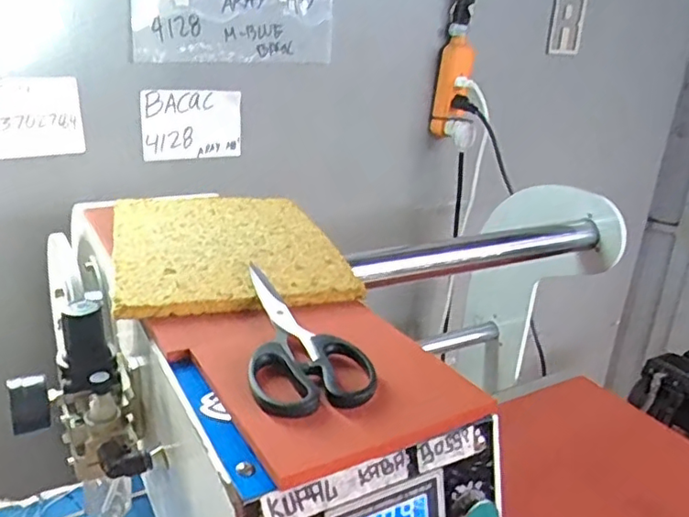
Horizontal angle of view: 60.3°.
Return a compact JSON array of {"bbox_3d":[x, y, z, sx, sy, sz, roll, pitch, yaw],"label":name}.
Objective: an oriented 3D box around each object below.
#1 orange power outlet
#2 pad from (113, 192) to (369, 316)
[{"bbox_3d":[0.191,-0.302,1.051,0.063,0.163,0.032,15,23,27],"label":"orange power outlet"},{"bbox_3d":[-0.108,-0.016,0.524,0.177,0.014,0.250,-3,22,-20],"label":"pad"}]

